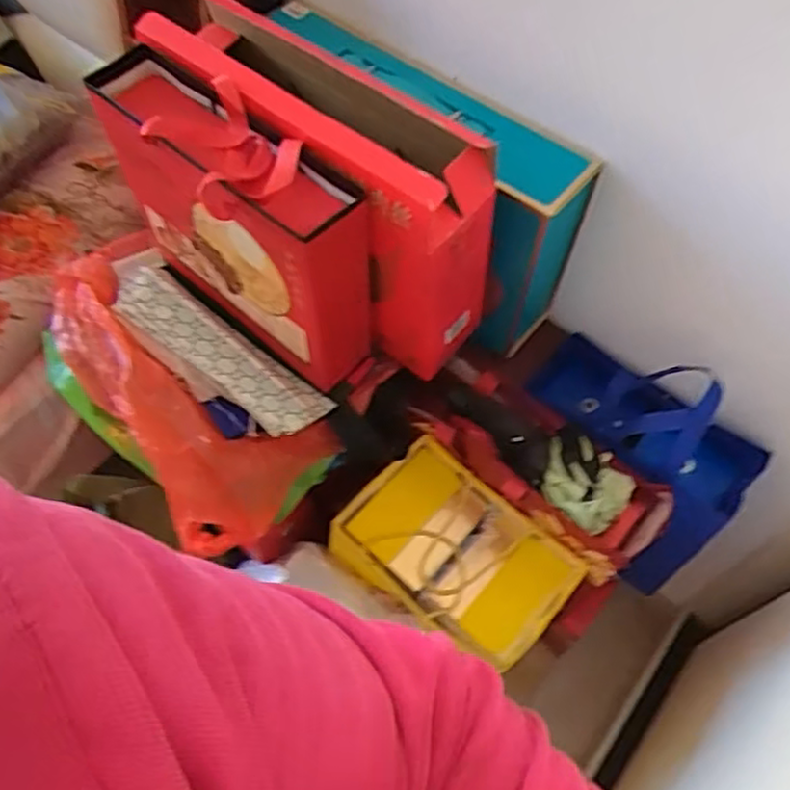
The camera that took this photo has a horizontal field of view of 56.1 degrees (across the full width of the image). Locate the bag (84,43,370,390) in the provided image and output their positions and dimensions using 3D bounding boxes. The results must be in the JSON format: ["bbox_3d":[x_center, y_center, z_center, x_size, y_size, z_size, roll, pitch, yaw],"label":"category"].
[{"bbox_3d":[-0.188,-0.194,0.875,0.343,0.280,0.111,40,65,19],"label":"bag"}]

